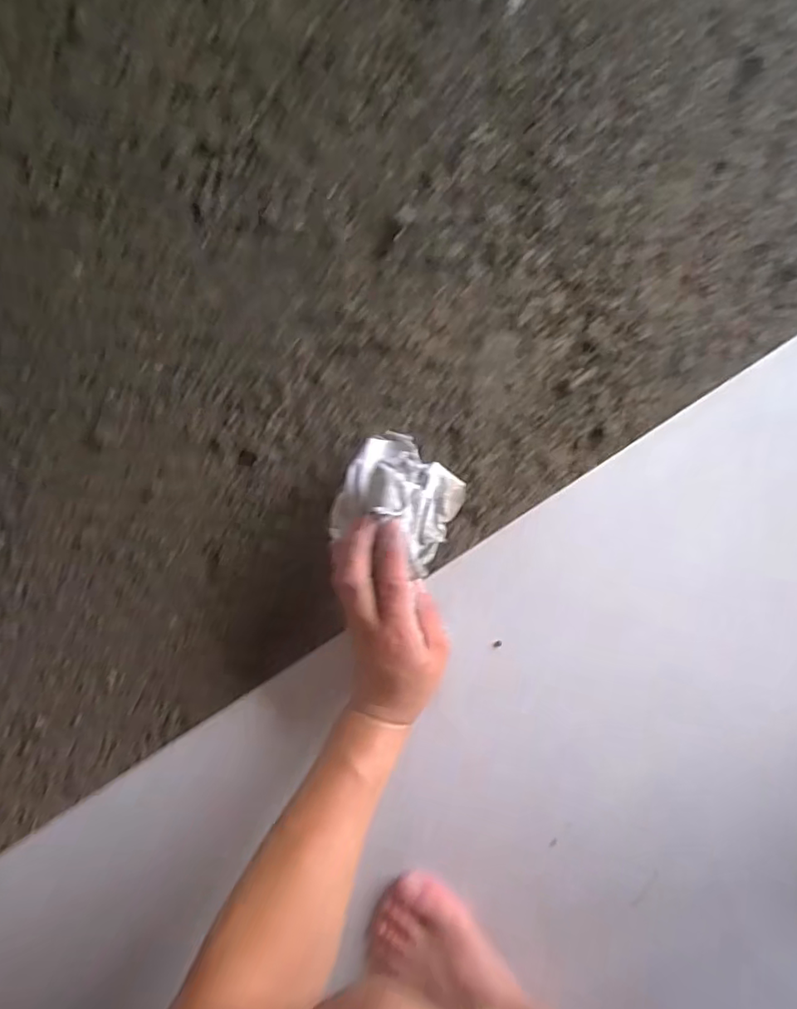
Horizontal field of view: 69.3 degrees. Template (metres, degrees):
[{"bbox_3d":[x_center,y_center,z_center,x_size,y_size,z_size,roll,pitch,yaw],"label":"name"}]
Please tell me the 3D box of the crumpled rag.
[{"bbox_3d":[0.001,-0.005,0.451,0.090,0.048,0.091,25,91,2],"label":"crumpled rag"}]

